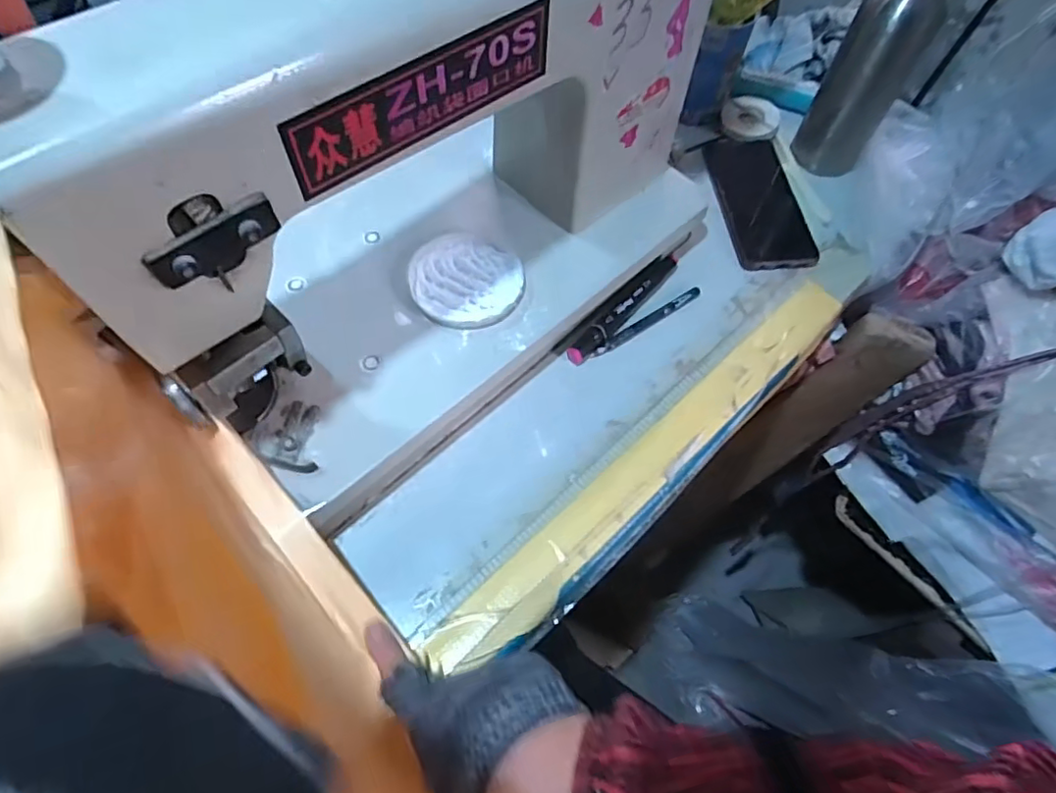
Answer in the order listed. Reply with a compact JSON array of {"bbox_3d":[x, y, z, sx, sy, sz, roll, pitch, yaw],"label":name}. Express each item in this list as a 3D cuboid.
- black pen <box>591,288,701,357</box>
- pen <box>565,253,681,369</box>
[{"bbox_3d":[0.109,-0.068,0.542,0.125,0.006,0.010,-32,68,-17],"label":"black pen"},{"bbox_3d":[0.091,-0.082,0.540,0.017,0.014,0.153,39,67,17],"label":"pen"}]

